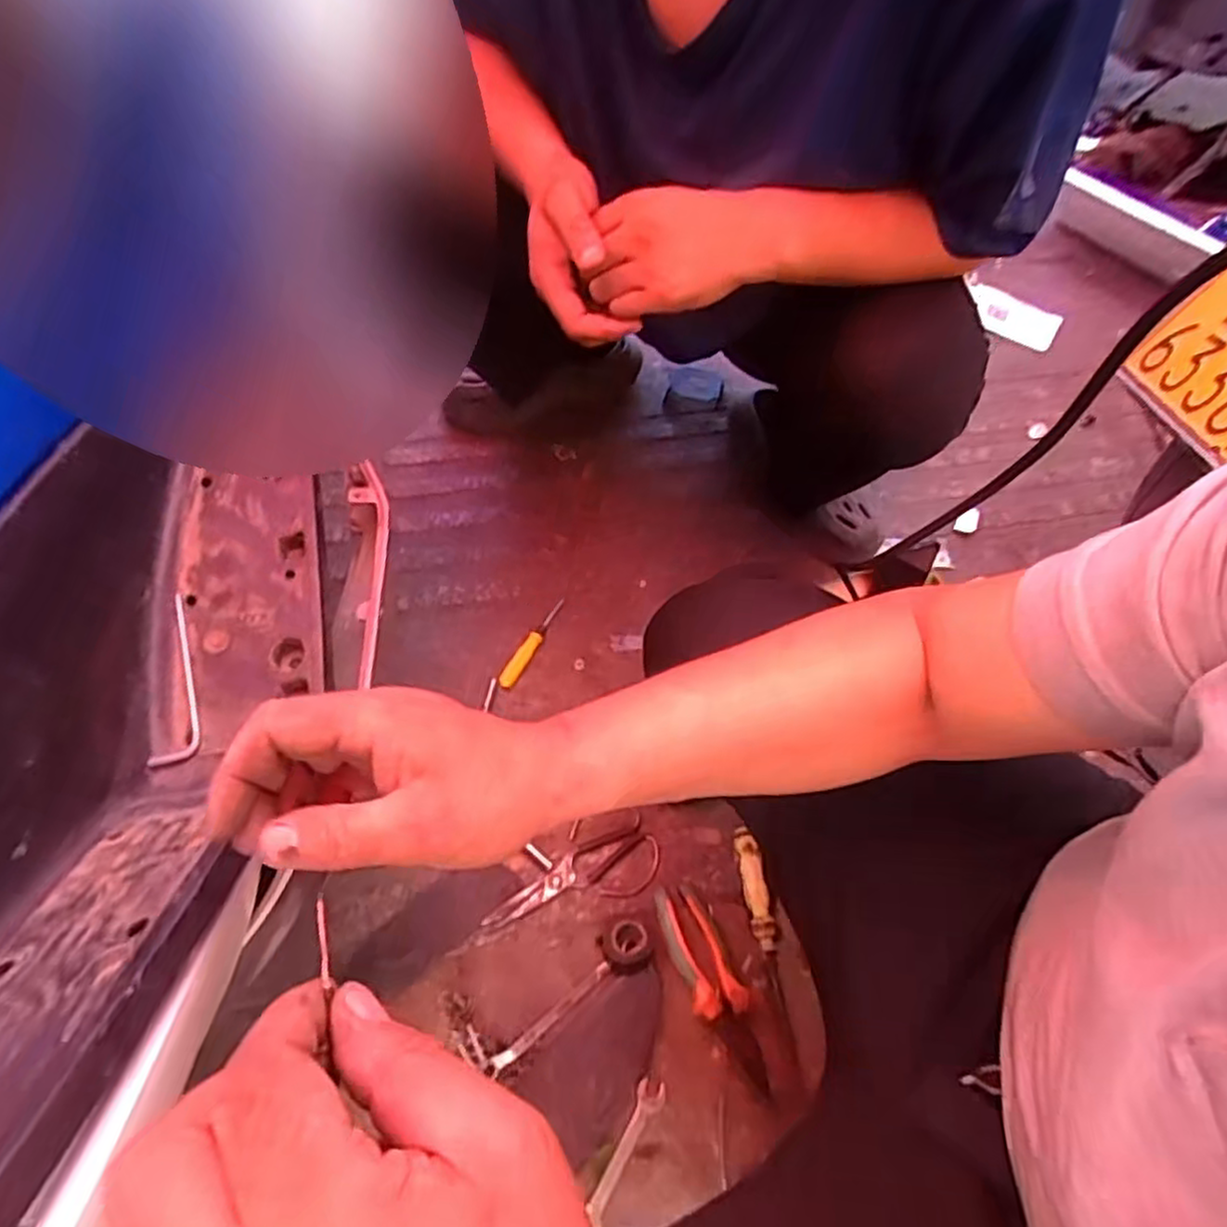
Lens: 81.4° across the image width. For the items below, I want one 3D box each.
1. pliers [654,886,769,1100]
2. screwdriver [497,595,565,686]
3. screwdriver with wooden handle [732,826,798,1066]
[{"bbox_3d":[0.101,0.379,0.727,0.059,0.037,0.205,-17,65,-15],"label":"pliers"},{"bbox_3d":[-0.103,0.035,0.922,0.020,0.015,0.146,27,62,8],"label":"screwdriver"},{"bbox_3d":[0.164,0.344,0.759,0.023,0.022,0.225,-5,63,-9],"label":"screwdriver with wooden handle"}]

